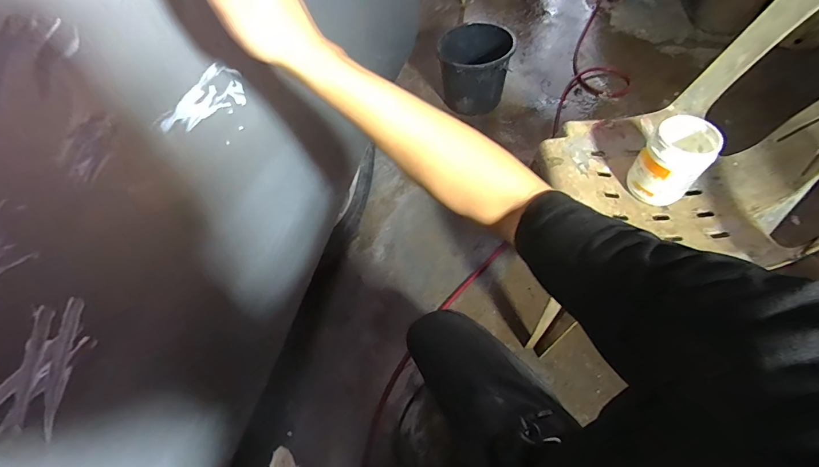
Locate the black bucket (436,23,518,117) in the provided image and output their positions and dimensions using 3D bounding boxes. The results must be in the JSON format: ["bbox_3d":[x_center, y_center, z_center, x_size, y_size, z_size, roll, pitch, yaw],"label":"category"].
[{"bbox_3d":[0.235,-0.596,1.399,0.246,0.212,0.255,-3,56,5],"label":"black bucket"}]

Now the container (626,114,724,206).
[{"bbox_3d":[0.456,-0.122,0.675,0.101,0.136,0.095,34,66,26],"label":"container"}]

